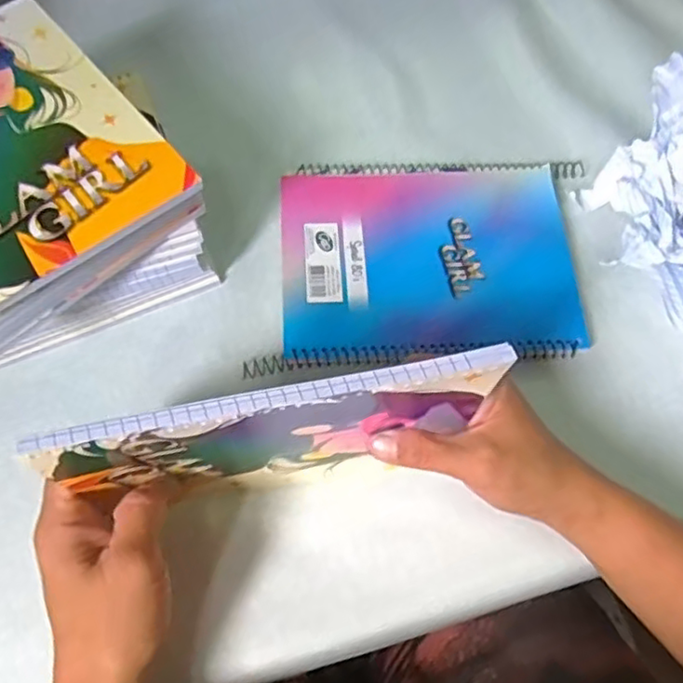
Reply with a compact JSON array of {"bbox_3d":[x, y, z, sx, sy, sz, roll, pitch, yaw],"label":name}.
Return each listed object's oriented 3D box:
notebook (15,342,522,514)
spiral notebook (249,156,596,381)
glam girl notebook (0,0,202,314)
[{"bbox_3d":[-0.025,0.044,0.308,0.191,0.123,0.016,-11,65,-6],"label":"notebook"},{"bbox_3d":[0.057,-0.058,0.444,0.210,0.016,0.159,-2,65,-2],"label":"spiral notebook"},{"bbox_3d":[-0.194,-0.115,0.369,0.143,0.011,0.192,-36,70,-16],"label":"glam girl notebook"}]

